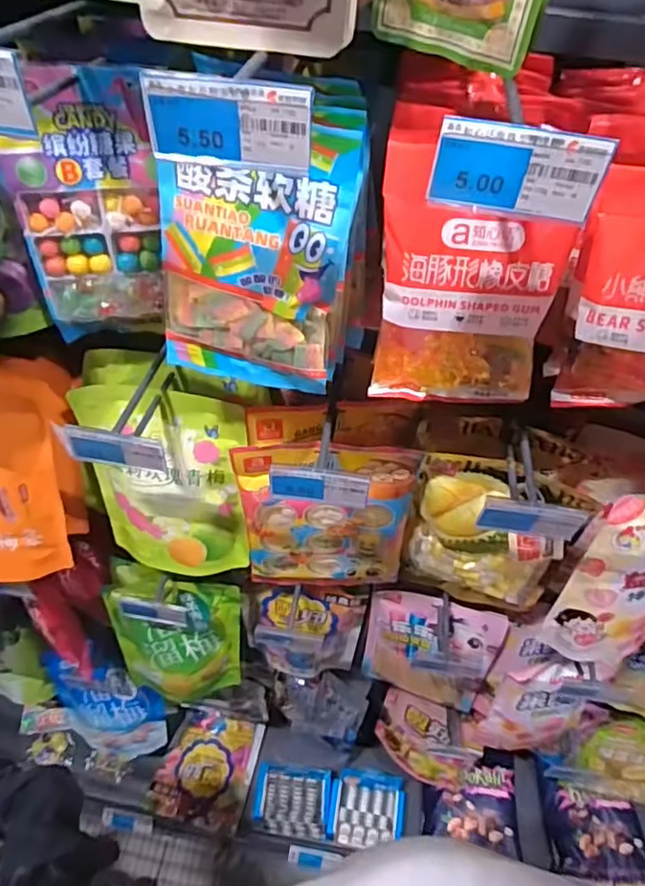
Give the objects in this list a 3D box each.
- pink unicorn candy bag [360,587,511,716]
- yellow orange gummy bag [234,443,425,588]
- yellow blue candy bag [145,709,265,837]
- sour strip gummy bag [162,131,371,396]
[{"bbox_3d":[0.150,0.297,0.872,0.177,0.233,0.043,17,49,10],"label":"pink unicorn candy bag"},{"bbox_3d":[0.004,0.088,0.652,0.176,0.238,0.020,0,48,-5],"label":"yellow orange gummy bag"},{"bbox_3d":[-0.234,0.657,1.227,0.186,0.019,0.199,14,65,3],"label":"yellow blue candy bag"},{"bbox_3d":[-0.051,-0.121,0.424,0.133,0.182,0.034,12,48,6],"label":"sour strip gummy bag"}]

